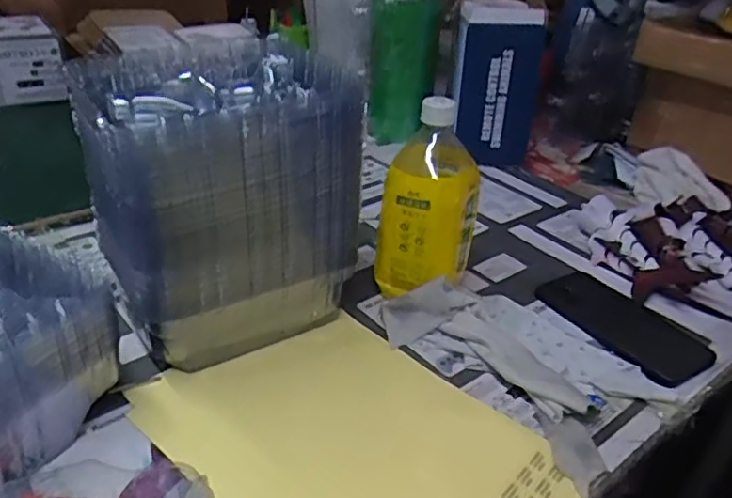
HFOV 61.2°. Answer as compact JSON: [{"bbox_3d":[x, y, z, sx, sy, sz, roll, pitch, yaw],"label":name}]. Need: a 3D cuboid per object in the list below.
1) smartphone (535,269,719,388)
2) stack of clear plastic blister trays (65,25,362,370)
[{"bbox_3d":[0.254,0.070,0.617,0.095,0.007,0.170,-19,39,-34],"label":"smartphone"},{"bbox_3d":[-0.127,-0.048,0.543,0.199,0.241,0.162,-16,37,-31],"label":"stack of clear plastic blister trays"}]

